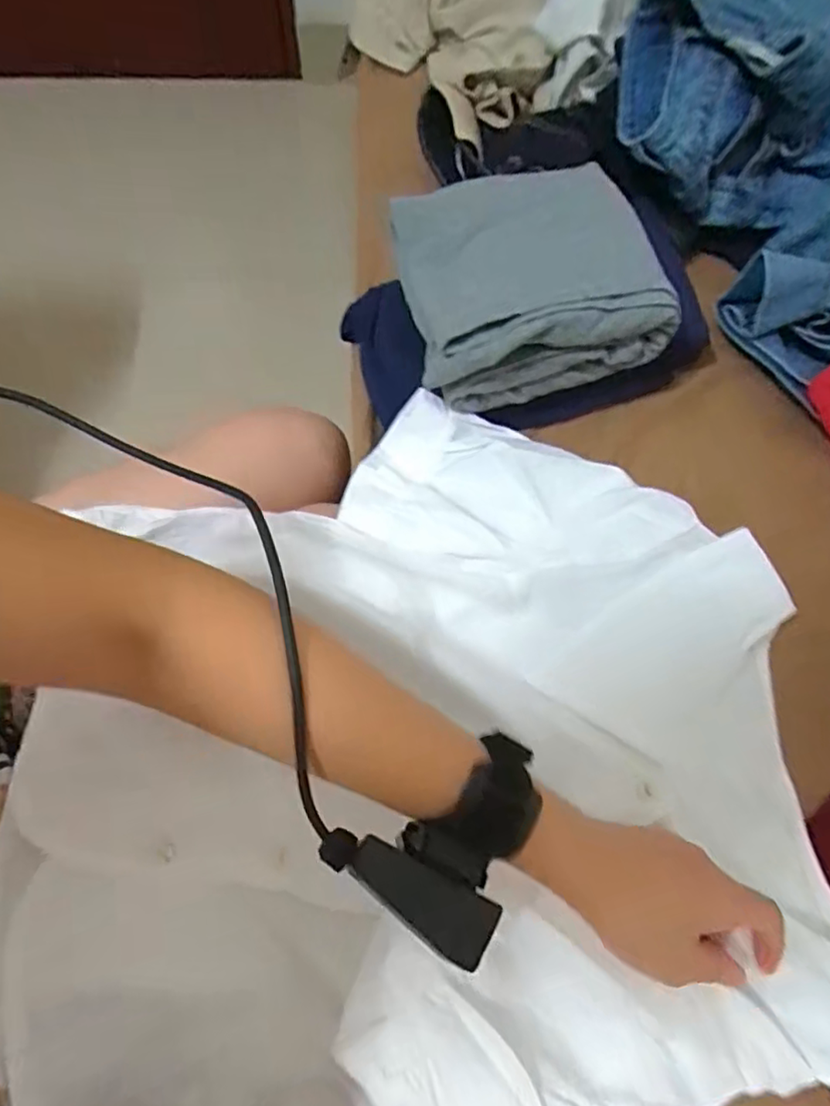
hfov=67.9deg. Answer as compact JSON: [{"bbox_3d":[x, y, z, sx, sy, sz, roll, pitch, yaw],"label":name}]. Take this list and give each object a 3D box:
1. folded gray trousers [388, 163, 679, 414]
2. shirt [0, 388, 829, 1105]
[{"bbox_3d":[0.076,-0.185,0.443,0.162,0.098,0.135,-11,69,-7],"label":"folded gray trousers"},{"bbox_3d":[0.011,0.104,0.379,0.428,0.073,0.410,-1,68,-3],"label":"shirt"}]

